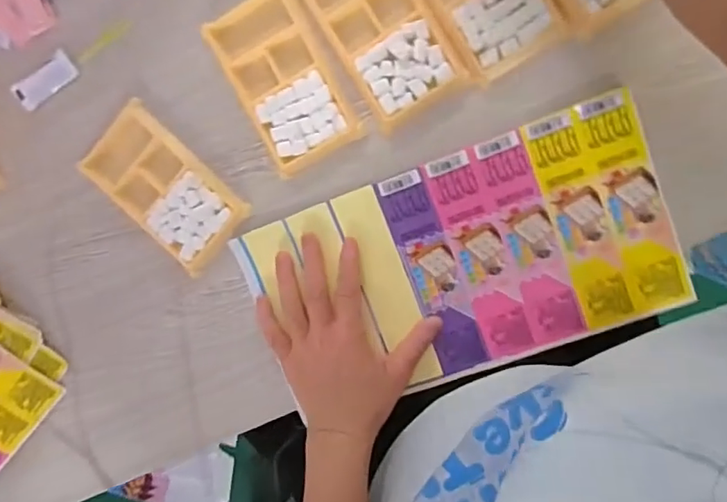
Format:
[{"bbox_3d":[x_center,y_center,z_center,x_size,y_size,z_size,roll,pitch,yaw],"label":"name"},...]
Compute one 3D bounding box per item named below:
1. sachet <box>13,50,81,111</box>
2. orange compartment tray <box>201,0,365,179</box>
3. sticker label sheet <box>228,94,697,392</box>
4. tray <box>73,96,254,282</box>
[{"bbox_3d":[-0.266,-0.142,0.460,0.055,0.006,0.024,-34,92,10],"label":"sachet"},{"bbox_3d":[-0.062,-0.136,0.439,0.076,0.011,0.136,-27,93,9],"label":"orange compartment tray"},{"bbox_3d":[0.076,0.013,0.449,0.324,0.008,0.172,-20,97,10],"label":"sticker label sheet"},{"bbox_3d":[-0.163,-0.051,0.454,0.074,0.015,0.129,-44,90,10],"label":"tray"}]

